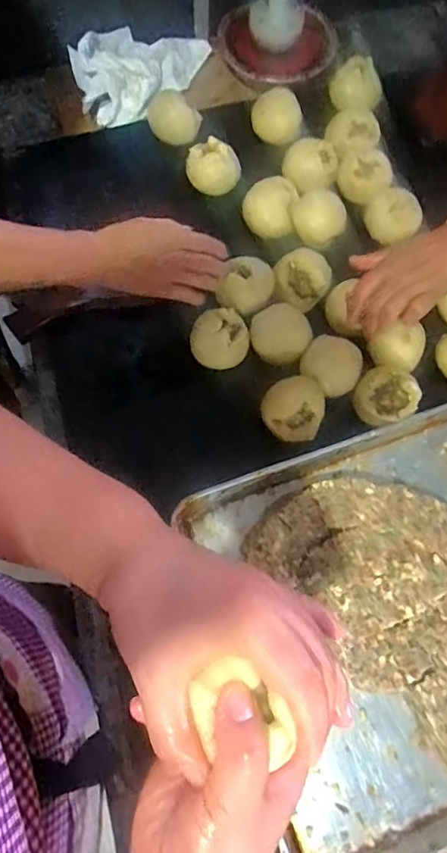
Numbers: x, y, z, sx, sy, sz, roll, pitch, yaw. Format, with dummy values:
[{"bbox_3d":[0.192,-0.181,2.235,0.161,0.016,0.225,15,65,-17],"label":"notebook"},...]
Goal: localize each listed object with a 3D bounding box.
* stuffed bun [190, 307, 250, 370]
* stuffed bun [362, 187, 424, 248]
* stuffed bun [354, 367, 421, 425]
[{"bbox_3d":[-0.003,-0.112,0.683,0.068,0.041,0.070,1,72,-2],"label":"stuffed bun"},{"bbox_3d":[0.238,-0.294,0.755,0.065,0.042,0.067,1,72,-2],"label":"stuffed bun"},{"bbox_3d":[0.197,-0.035,0.664,0.072,0.061,0.068,1,72,-2],"label":"stuffed bun"}]

